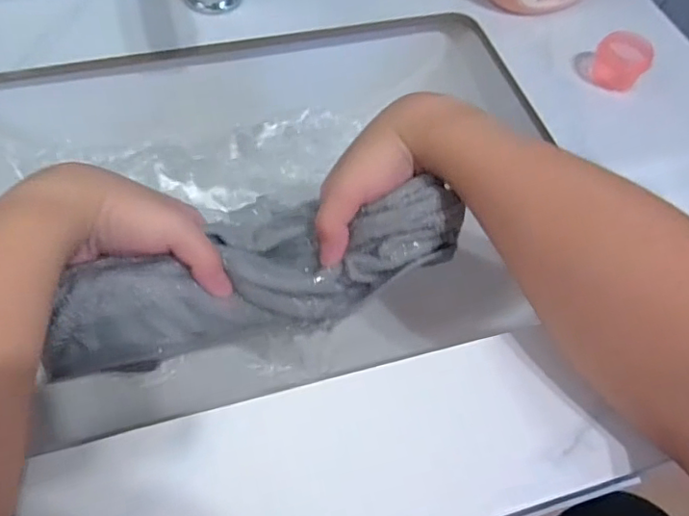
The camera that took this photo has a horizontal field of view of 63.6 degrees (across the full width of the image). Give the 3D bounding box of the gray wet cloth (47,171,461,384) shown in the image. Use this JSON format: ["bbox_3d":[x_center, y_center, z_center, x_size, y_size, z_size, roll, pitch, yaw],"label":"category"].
[{"bbox_3d":[-0.059,0.006,0.373,0.266,0.069,0.078,-17,63,-8],"label":"gray wet cloth"}]

